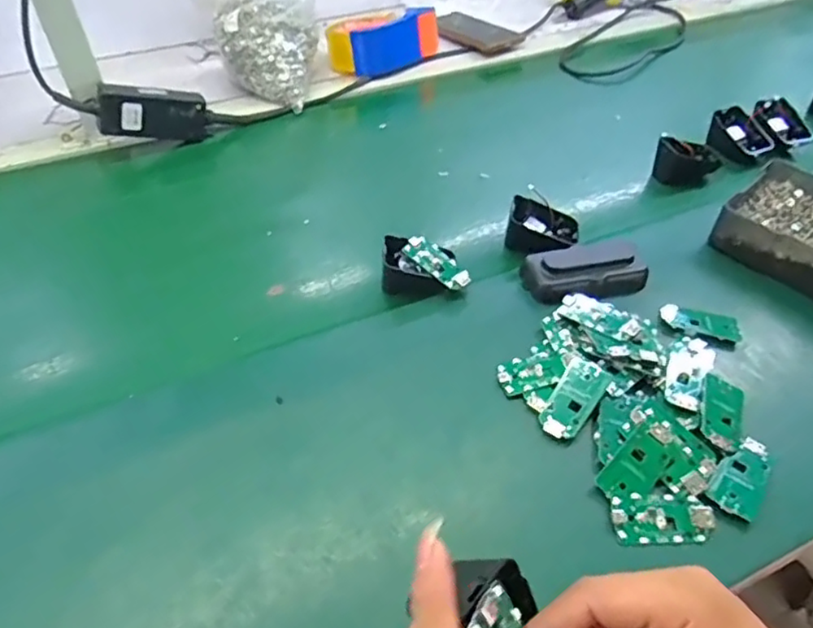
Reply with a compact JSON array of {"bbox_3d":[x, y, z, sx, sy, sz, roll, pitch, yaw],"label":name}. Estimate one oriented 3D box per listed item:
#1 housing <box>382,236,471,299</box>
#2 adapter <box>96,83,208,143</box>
[{"bbox_3d":[0.017,-0.040,0.543,0.075,0.032,0.046,7,46,5],"label":"housing"},{"bbox_3d":[-0.291,-0.233,0.711,0.121,0.058,0.026,-6,41,-37],"label":"adapter"}]

